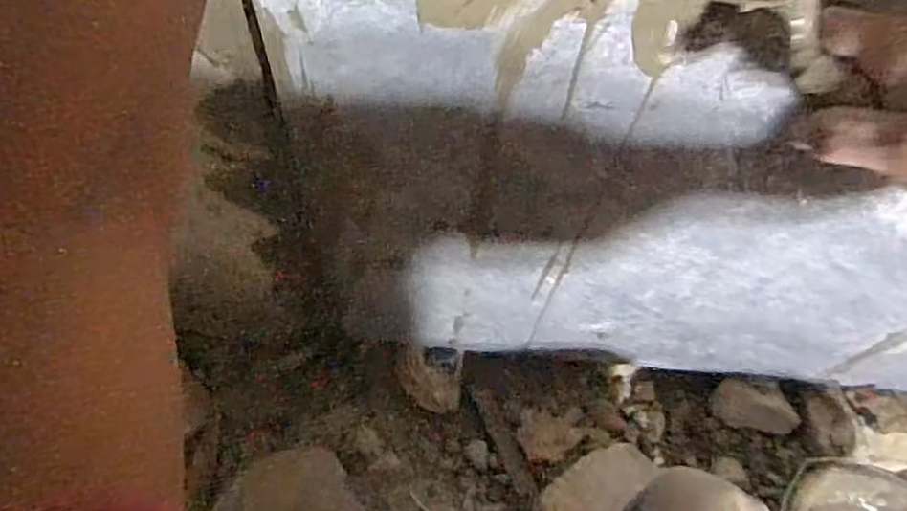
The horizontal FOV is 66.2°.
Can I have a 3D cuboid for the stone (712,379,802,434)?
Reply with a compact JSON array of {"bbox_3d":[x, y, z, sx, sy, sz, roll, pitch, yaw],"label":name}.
[{"bbox_3d":[0.396,0.197,0.913,0.104,0.036,0.058,11,65,2],"label":"stone"}]

